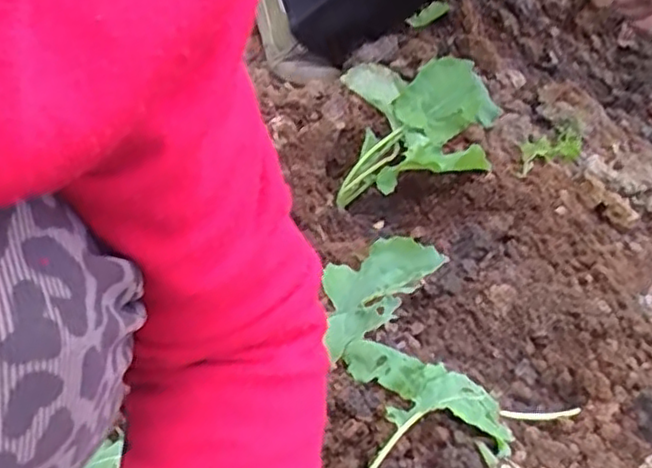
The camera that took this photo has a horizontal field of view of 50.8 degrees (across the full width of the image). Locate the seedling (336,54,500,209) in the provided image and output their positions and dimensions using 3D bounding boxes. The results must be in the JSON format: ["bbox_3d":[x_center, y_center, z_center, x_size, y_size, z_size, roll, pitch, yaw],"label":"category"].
[{"bbox_3d":[0.110,-0.134,0.812,0.176,0.110,0.202,4,38,4],"label":"seedling"}]

